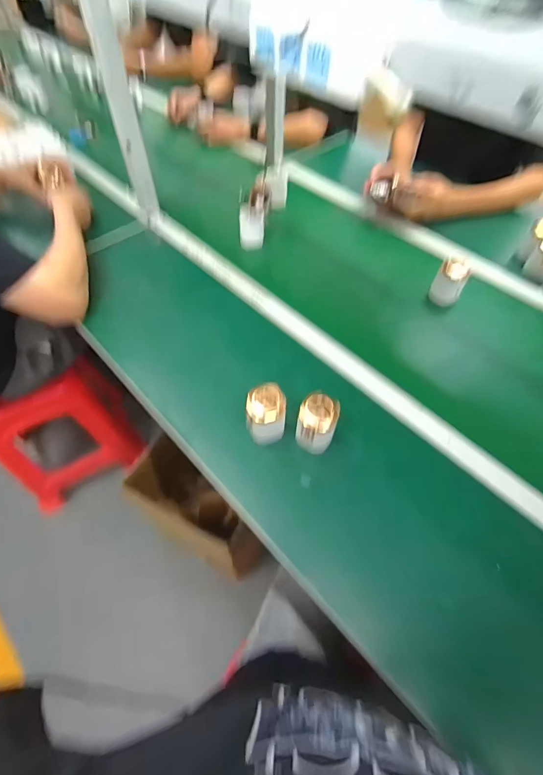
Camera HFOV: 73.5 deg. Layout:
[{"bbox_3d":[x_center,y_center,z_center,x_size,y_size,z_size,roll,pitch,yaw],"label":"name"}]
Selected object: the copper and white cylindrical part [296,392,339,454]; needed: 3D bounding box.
[{"bbox_3d":[0.069,0.054,0.549,0.056,0.086,0.058,0,57,-1],"label":"copper and white cylindrical part"}]

